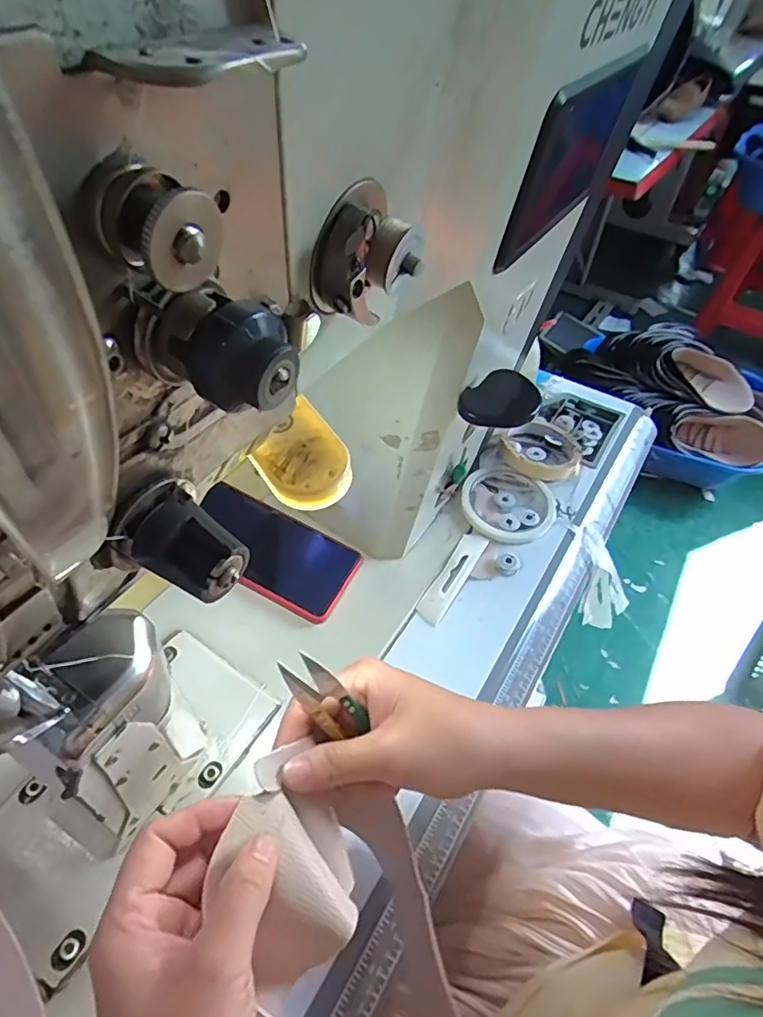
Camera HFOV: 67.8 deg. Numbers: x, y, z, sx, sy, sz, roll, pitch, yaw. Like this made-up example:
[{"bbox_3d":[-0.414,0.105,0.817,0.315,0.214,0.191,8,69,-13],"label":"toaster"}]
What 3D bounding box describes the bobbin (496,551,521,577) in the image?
[{"bbox_3d":[0.119,0.051,0.531,0.023,0.008,0.025,2,48,-2],"label":"bobbin"}]

